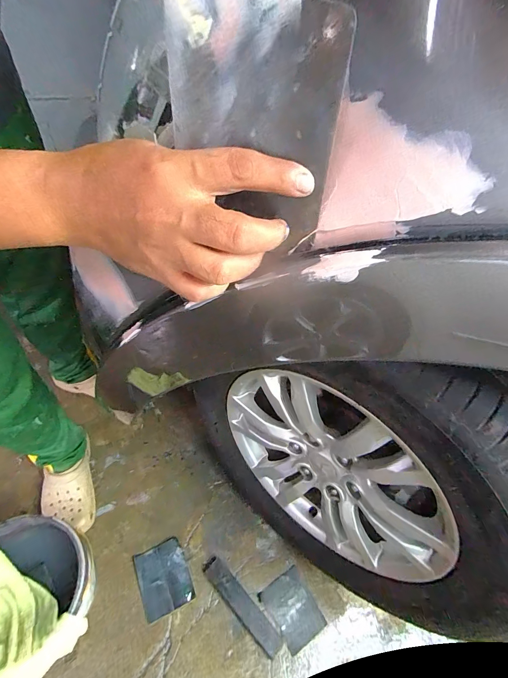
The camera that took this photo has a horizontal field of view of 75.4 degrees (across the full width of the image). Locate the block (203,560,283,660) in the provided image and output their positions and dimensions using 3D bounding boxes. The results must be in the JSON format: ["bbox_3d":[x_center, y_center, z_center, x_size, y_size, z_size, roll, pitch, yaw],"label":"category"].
[{"bbox_3d":[-0.031,0.638,0.791,0.237,0.009,0.049,41,57,21],"label":"block"}]

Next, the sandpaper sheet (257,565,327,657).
[{"bbox_3d":[0.095,0.665,0.812,0.114,0.006,0.138,-20,57,-28],"label":"sandpaper sheet"}]

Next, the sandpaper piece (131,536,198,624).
[{"bbox_3d":[-0.219,0.578,0.798,0.114,0.011,0.139,-17,57,-22],"label":"sandpaper piece"}]

